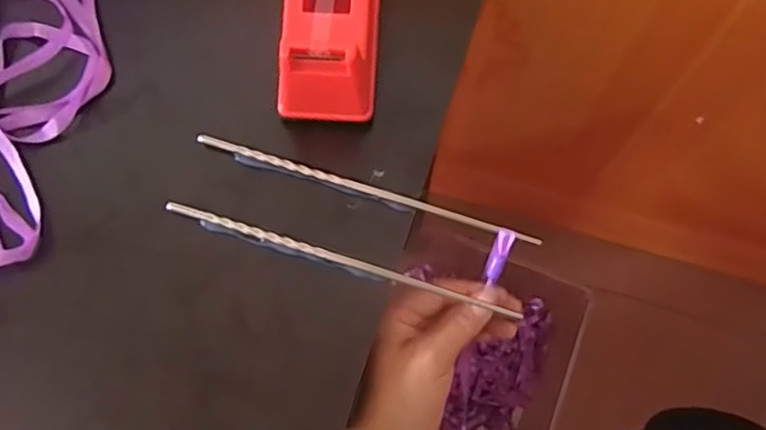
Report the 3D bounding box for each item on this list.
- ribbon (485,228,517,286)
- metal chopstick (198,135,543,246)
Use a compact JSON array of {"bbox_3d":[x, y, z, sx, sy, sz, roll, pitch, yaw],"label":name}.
[{"bbox_3d":[0.072,0.025,0.395,0.011,0.006,0.035,20,107,5],"label":"ribbon"},{"bbox_3d":[-0.015,-0.018,0.401,0.214,0.010,0.007,17,71,6],"label":"metal chopstick"}]

